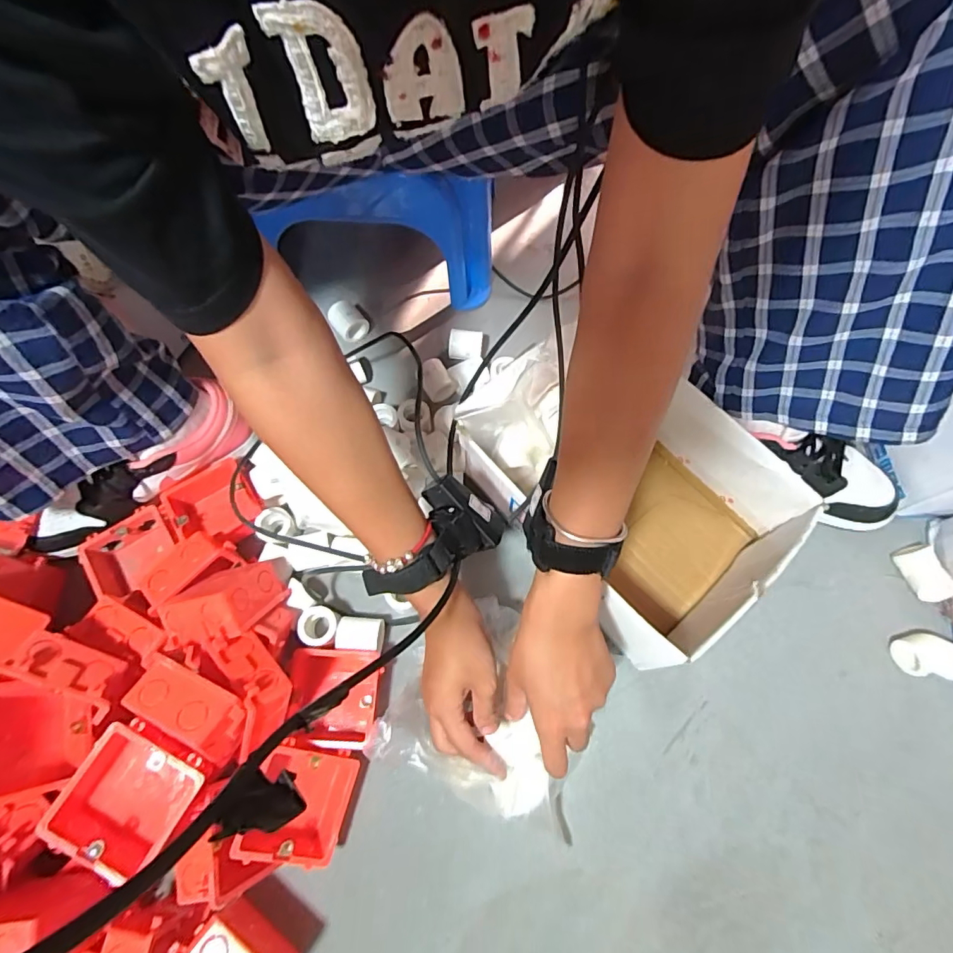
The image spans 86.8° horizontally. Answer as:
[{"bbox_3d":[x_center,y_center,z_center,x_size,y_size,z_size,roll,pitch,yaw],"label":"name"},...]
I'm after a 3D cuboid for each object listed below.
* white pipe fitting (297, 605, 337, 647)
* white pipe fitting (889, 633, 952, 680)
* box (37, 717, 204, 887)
[{"bbox_3d":[-0.152,0.147,0.494,0.035,0.044,0.036,0,69,0],"label":"white pipe fitting"},{"bbox_3d":[0.446,0.177,0.499,0.055,0.033,0.042,6,69,2],"label":"white pipe fitting"},{"bbox_3d":[-0.254,0.237,0.375,0.082,0.047,0.086,30,72,10],"label":"box"}]

